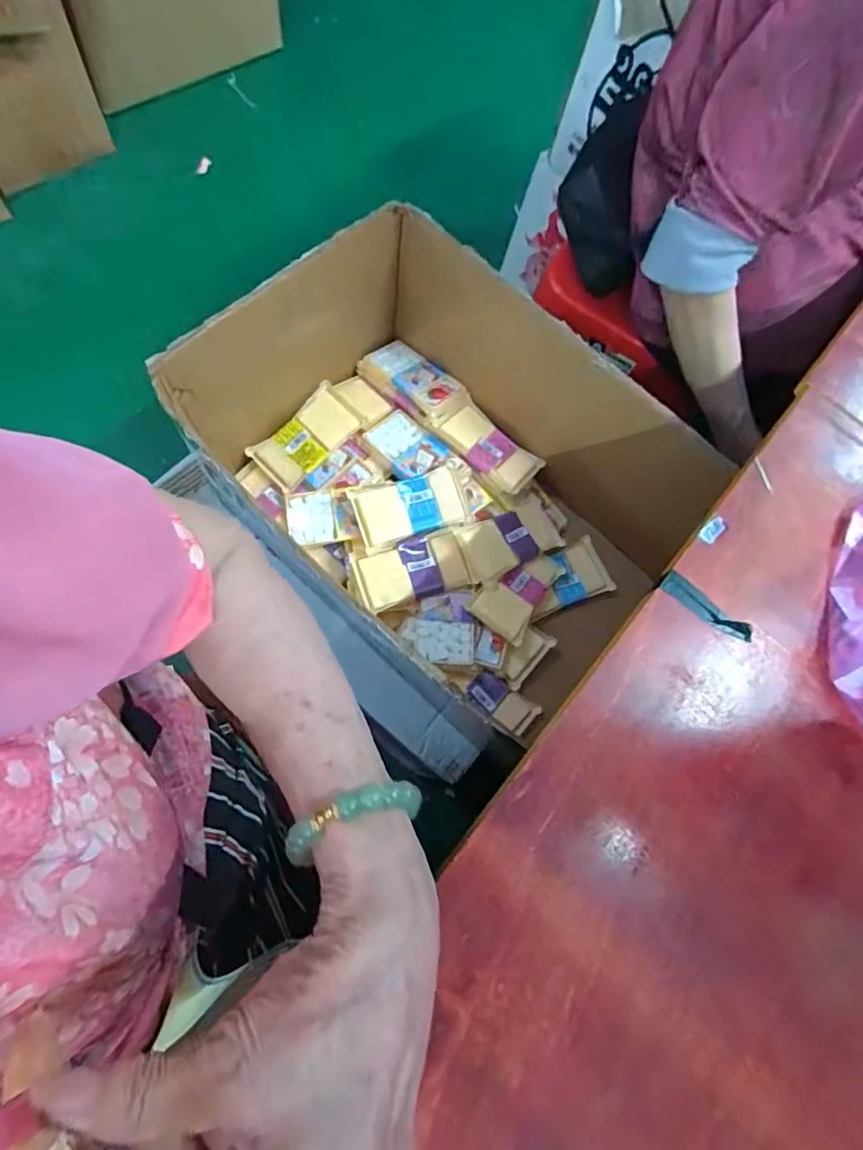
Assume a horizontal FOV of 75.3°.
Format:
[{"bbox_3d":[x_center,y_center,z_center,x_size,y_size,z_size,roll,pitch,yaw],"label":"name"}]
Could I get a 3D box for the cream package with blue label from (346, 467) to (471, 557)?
[{"bbox_3d":[-0.024,-0.080,0.666,0.133,0.010,0.073,-18,87,-10],"label":"cream package with blue label"}]

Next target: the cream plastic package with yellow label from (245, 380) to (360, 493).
[{"bbox_3d":[-0.155,-0.171,0.695,0.075,0.015,0.134,42,83,7],"label":"cream plastic package with yellow label"}]

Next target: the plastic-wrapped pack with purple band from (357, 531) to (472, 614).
[{"bbox_3d":[-0.021,-0.004,0.660,0.122,0.018,0.067,-15,74,-13],"label":"plastic-wrapped pack with purple band"}]

